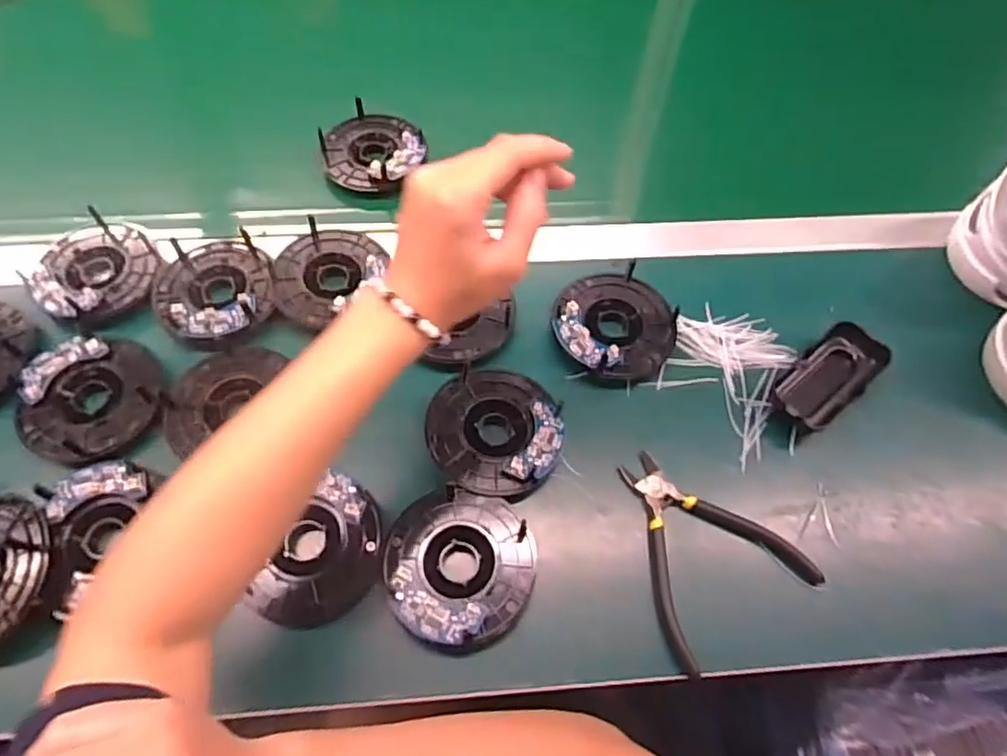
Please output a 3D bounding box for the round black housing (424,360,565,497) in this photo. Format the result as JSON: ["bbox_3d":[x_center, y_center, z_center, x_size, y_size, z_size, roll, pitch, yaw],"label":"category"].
[{"bbox_3d":[-0.007,0.040,0.475,0.099,0.032,0.101,1,62,-1],"label":"round black housing"}]

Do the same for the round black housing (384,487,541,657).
[{"bbox_3d":[-0.028,0.130,0.428,0.099,0.035,0.105,1,62,-1],"label":"round black housing"}]

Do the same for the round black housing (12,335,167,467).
[{"bbox_3d":[-0.313,0.013,0.469,0.096,0.023,0.097,1,62,-1],"label":"round black housing"}]

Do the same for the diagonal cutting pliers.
[{"bbox_3d":[0.138,0.116,0.447,0.120,0.015,0.140,-30,67,-16],"label":"diagonal cutting pliers"}]

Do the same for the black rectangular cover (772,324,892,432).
[{"bbox_3d":[0.260,0.003,0.500,0.107,0.027,0.049,-38,69,-20],"label":"black rectangular cover"}]

